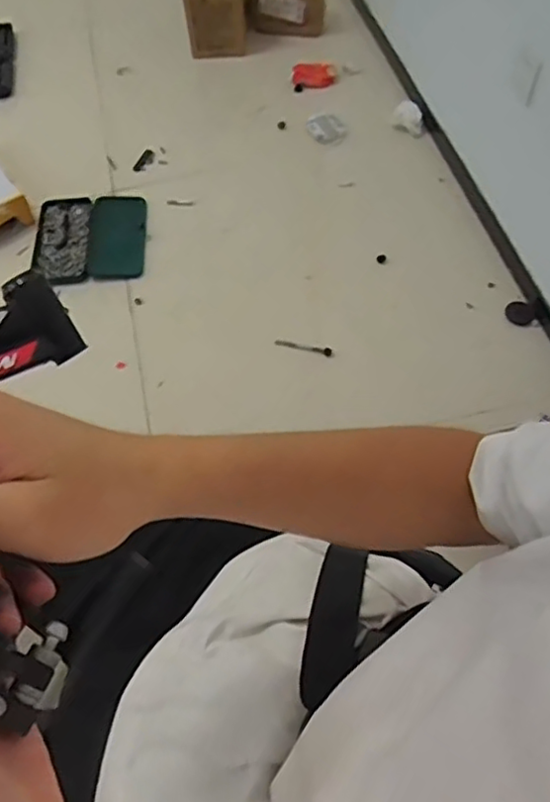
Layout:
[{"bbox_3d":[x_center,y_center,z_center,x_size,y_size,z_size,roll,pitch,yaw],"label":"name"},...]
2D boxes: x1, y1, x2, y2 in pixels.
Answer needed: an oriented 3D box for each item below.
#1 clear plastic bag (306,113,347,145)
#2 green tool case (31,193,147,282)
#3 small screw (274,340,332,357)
[{"bbox_3d":[0.121,-0.647,1.541,0.082,0.022,0.088,-25,60,-12],"label":"clear plastic bag"},{"bbox_3d":[-0.412,-0.375,1.437,0.238,0.026,0.247,-3,58,1],"label":"green tool case"},{"bbox_3d":[0.056,-0.108,1.290,0.117,0.013,0.016,15,61,9],"label":"small screw"}]

